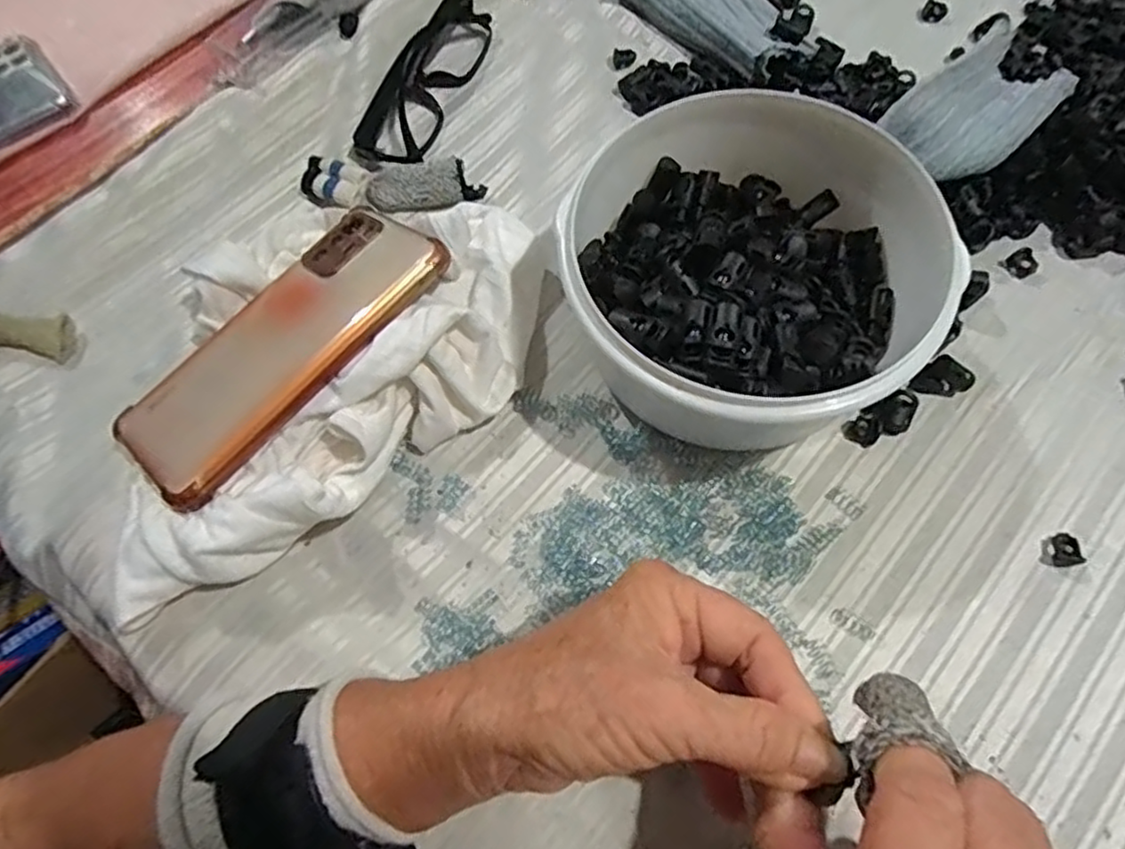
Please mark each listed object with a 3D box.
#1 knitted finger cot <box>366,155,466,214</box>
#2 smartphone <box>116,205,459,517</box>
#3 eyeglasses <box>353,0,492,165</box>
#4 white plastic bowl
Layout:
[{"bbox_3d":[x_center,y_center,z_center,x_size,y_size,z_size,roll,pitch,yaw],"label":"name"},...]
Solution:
[{"bbox_3d":[-0.083,-0.134,0.382,0.053,0.006,0.029,-5,83,10],"label":"knitted finger cot"},{"bbox_3d":[-0.132,-0.039,0.317,0.076,0.011,0.162,33,73,32],"label":"smartphone"},{"bbox_3d":[-0.079,-0.214,0.407,0.033,0.026,0.135,19,69,10],"label":"eyeglasses"},{"bbox_3d":[0.079,-0.062,0.312,0.146,0.080,0.150,-1,67,2],"label":"white plastic bowl"}]

